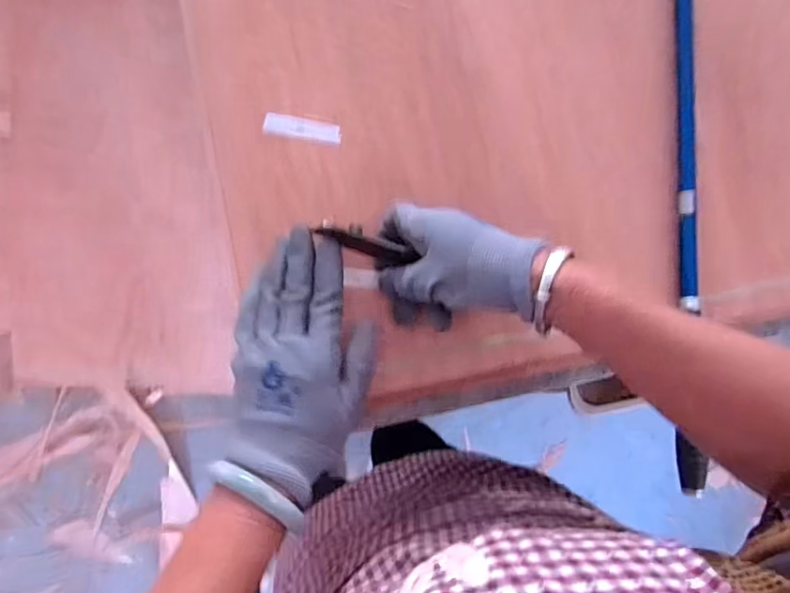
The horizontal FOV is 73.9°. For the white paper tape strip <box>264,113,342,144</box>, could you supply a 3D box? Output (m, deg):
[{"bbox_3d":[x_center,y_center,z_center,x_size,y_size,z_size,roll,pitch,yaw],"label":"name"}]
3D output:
[{"bbox_3d":[-0.069,-0.127,0.396,0.056,0.004,0.017,6,91,-9],"label":"white paper tape strip"}]

